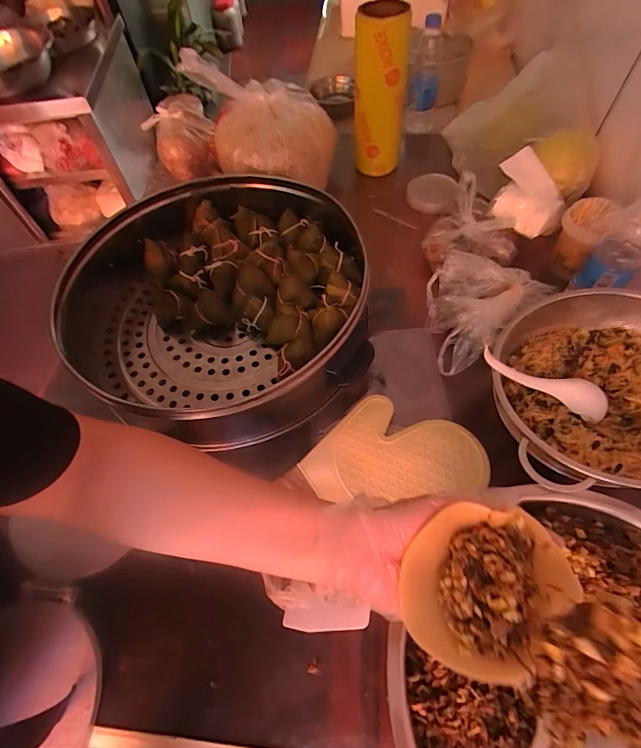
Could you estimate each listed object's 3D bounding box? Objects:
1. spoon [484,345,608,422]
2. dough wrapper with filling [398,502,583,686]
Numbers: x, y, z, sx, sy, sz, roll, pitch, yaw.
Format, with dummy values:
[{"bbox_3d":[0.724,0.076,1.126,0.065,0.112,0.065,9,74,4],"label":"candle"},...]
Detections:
[{"bbox_3d":[0.266,0.010,0.472,0.180,0.030,0.040,19,60,-8],"label":"spoon"},{"bbox_3d":[0.120,0.151,0.289,0.121,0.032,0.104,-40,64,-19],"label":"dough wrapper with filling"}]

